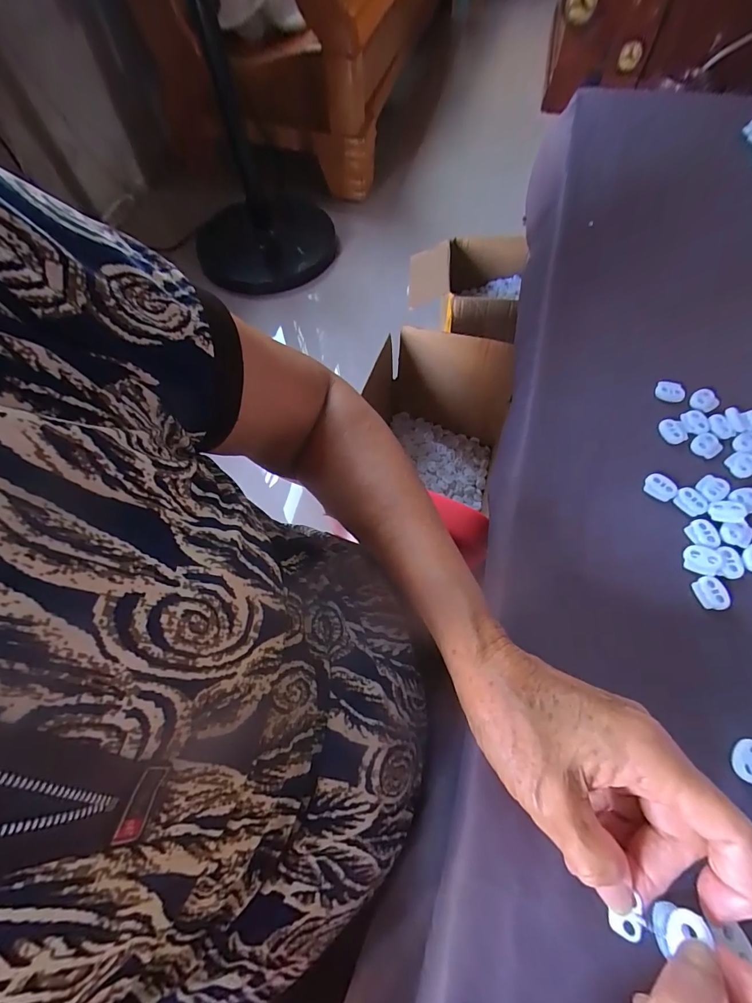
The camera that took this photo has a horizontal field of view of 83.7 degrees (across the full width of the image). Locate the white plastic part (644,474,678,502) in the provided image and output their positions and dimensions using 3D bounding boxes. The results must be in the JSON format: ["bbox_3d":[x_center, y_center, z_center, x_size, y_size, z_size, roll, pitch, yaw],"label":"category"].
[{"bbox_3d":[0.217,-0.011,0.319,0.022,0.004,0.018,38,71,20],"label":"white plastic part"}]

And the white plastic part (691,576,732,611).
[{"bbox_3d":[0.226,0.062,0.282,0.019,0.004,0.022,-11,63,-2],"label":"white plastic part"}]

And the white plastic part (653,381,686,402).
[{"bbox_3d":[0.252,-0.094,0.360,0.023,0.006,0.017,25,67,13],"label":"white plastic part"}]

